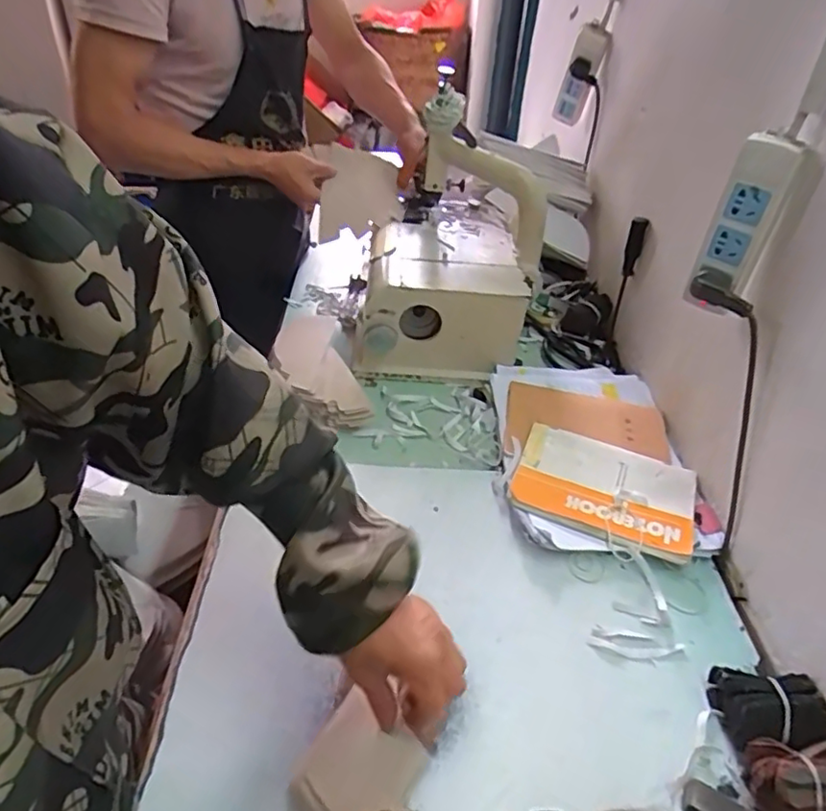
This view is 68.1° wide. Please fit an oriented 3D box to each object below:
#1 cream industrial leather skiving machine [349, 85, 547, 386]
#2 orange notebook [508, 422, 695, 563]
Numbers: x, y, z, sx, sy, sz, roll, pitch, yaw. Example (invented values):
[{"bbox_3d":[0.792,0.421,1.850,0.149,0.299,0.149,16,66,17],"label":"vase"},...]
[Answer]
[{"bbox_3d":[0.055,-0.234,0.905,0.257,0.289,0.287,5,36,-1],"label":"cream industrial leather skiving machine"},{"bbox_3d":[0.218,0.096,0.703,0.194,0.012,0.141,16,43,16],"label":"orange notebook"}]

